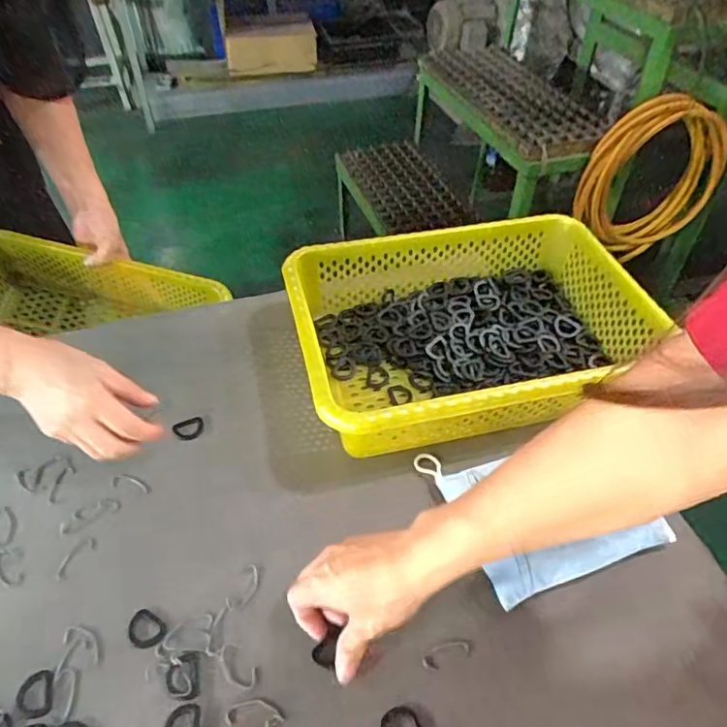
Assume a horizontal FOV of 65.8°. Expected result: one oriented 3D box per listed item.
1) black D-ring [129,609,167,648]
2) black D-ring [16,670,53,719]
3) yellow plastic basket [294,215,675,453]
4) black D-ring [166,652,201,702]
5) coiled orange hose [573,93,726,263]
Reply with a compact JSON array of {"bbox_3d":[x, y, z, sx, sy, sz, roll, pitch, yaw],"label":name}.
[{"bbox_3d":[-0.164,0.200,0.422,0.029,0.004,0.024,25,51,21],"label":"black D-ring"},{"bbox_3d":[-0.229,0.231,0.391,0.023,0.004,0.031,-13,48,-12],"label":"black D-ring"},{"bbox_3d":[0.109,-0.037,0.587,0.348,0.089,0.249,-11,48,-10],"label":"yellow plastic basket"},{"bbox_3d":[-0.128,0.221,0.398,0.023,0.004,0.030,-7,47,-7],"label":"black D-ring"},{"bbox_3d":[0.658,-0.411,1.305,0.351,0.378,0.060,-12,48,-11],"label":"coiled orange hose"}]

